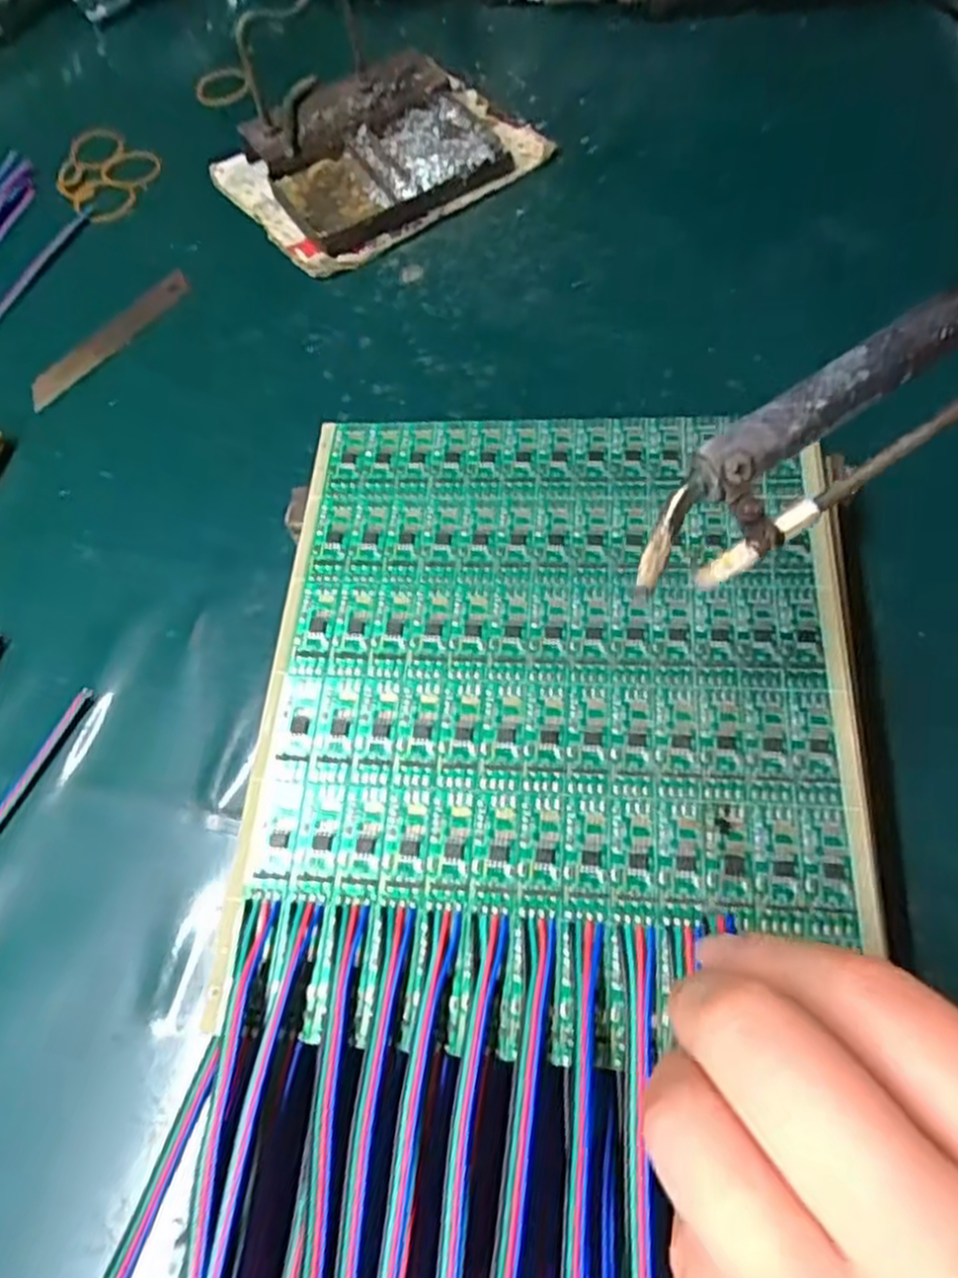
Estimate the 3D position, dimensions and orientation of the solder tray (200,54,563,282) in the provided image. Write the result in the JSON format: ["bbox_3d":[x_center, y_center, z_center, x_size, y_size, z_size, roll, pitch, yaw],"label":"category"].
[{"bbox_3d":[-0.051,-0.259,0.410,0.145,0.027,0.113,-34,65,-13],"label":"solder tray"}]

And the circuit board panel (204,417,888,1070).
[{"bbox_3d":[0.019,0.012,0.226,0.161,0.010,0.188,2,62,5],"label":"circuit board panel"}]

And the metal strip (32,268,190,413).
[{"bbox_3d":[-0.178,-0.146,0.378,0.019,0.004,0.095,37,70,20],"label":"metal strip"}]

